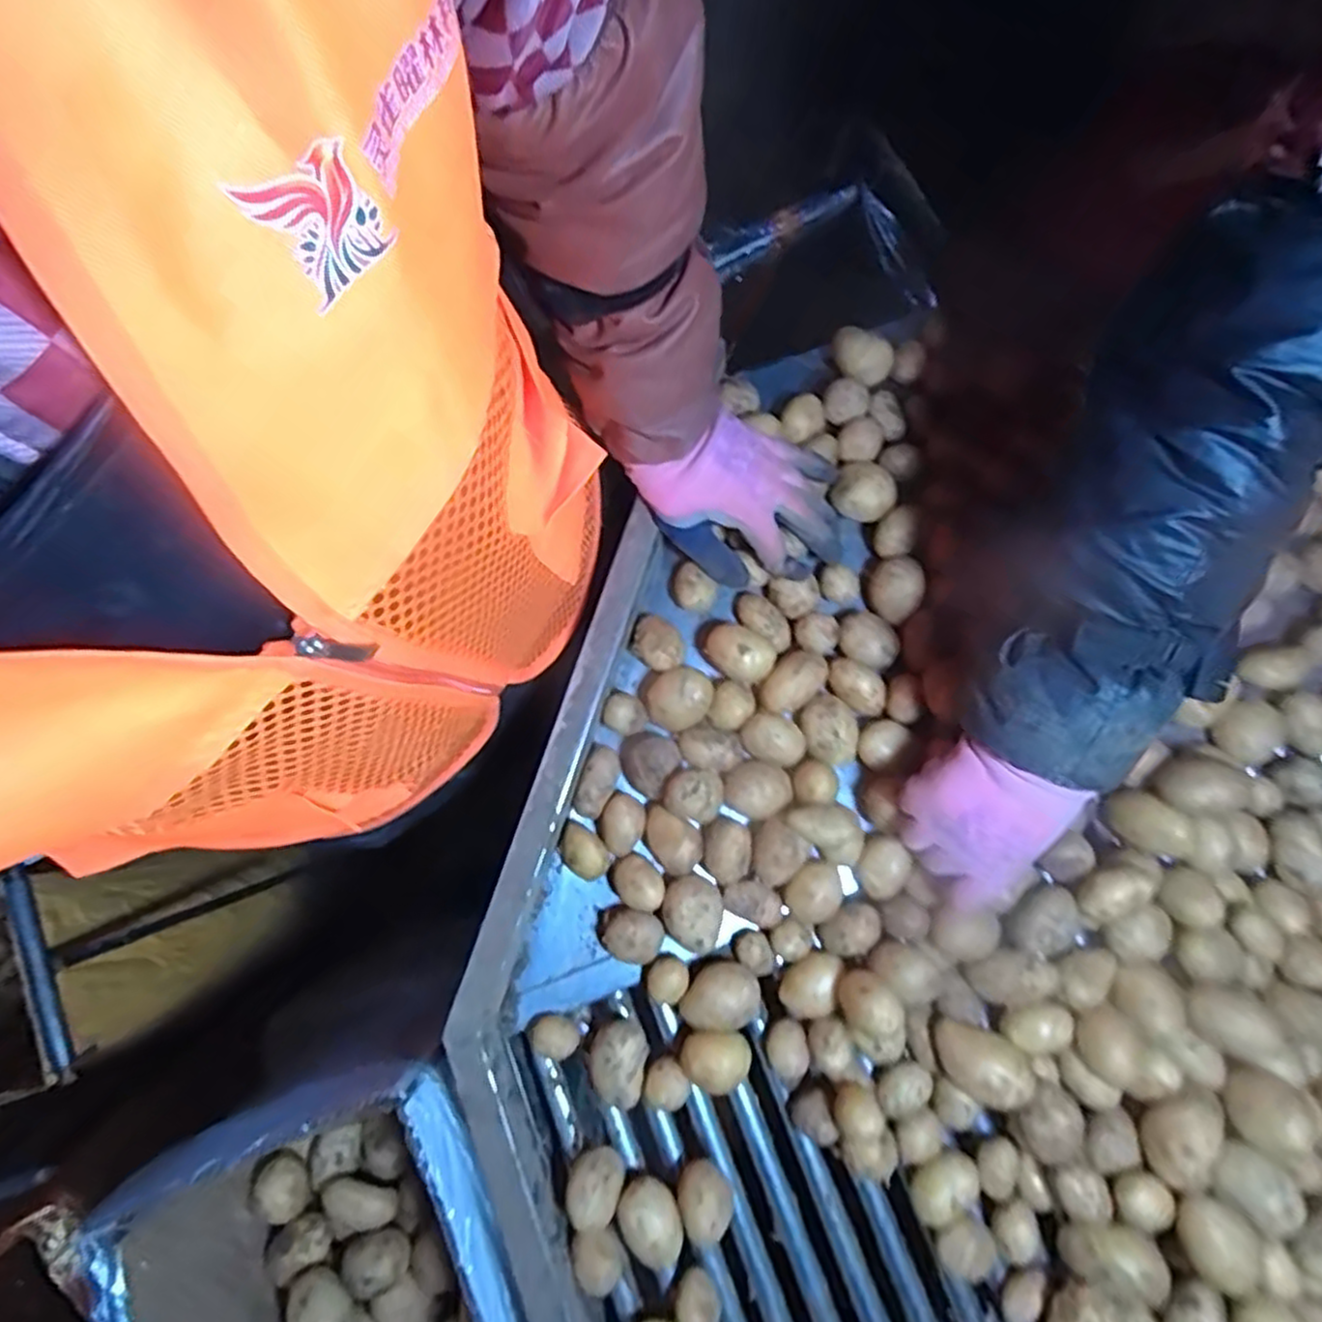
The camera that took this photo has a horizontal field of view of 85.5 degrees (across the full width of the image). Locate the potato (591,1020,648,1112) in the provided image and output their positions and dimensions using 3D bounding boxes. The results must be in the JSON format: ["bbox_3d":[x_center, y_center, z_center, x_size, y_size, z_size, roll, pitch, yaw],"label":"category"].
[{"bbox_3d":[-0.031,0.288,0.511,0.039,0.035,0.056,10,85,2],"label":"potato"}]

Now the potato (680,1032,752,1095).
[{"bbox_3d":[0.039,0.281,0.511,0.051,0.037,0.040,0,85,1],"label":"potato"}]

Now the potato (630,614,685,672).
[{"bbox_3d":[-0.002,-0.011,0.566,0.045,0.031,0.034,44,87,4],"label":"potato"}]

